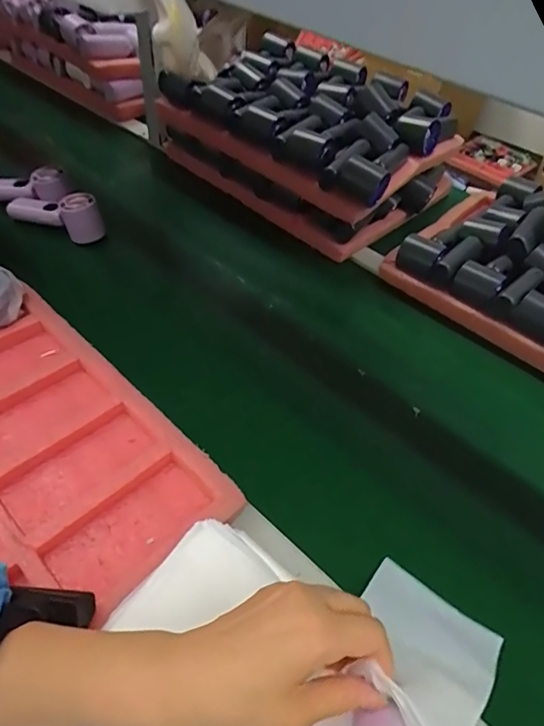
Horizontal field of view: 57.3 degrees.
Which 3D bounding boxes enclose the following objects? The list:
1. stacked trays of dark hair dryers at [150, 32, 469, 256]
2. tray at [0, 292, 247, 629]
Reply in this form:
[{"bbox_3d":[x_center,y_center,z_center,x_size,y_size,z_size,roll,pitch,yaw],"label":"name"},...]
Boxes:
[{"bbox_3d":[0.050,-0.415,0.907,0.513,0.154,0.317,38,55,25],"label":"stacked trays of dark hair dryers"},{"bbox_3d":[-0.262,0.111,0.453,0.347,0.030,0.322,36,54,24],"label":"tray"}]

